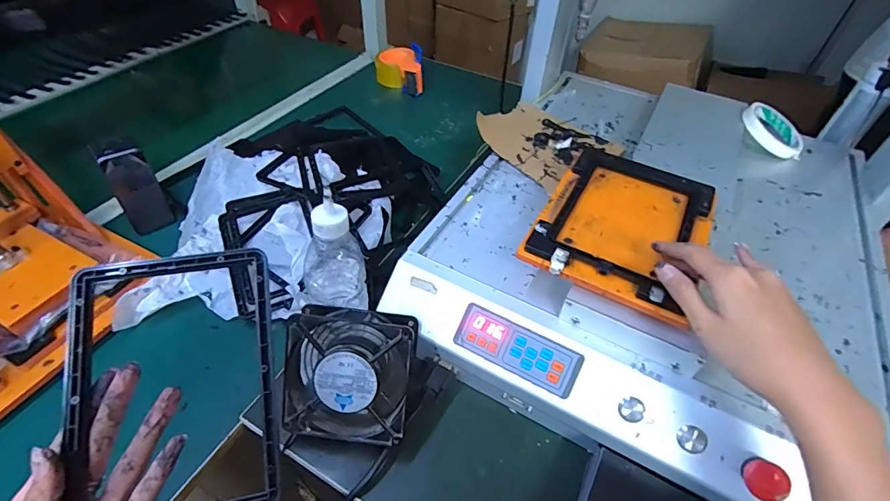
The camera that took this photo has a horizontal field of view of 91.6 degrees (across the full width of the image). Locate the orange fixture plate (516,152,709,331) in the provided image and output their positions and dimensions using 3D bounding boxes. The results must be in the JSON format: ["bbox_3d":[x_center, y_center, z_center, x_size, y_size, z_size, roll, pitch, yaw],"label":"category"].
[{"bbox_3d":[0.179,-0.031,0.430,0.146,0.015,0.198,25,51,19],"label":"orange fixture plate"}]

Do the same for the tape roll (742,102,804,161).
[{"bbox_3d":[0.470,-0.173,0.621,0.089,0.012,0.075,34,64,4],"label":"tape roll"}]

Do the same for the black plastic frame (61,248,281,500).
[{"bbox_3d":[-0.168,0.084,0.271,0.120,0.010,0.167,-6,74,-10],"label":"black plastic frame"}]

